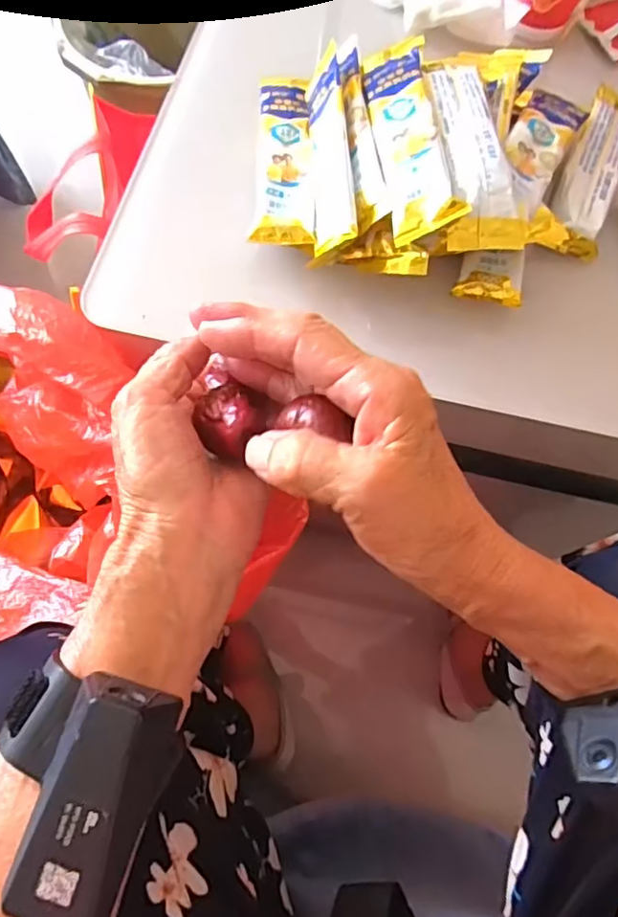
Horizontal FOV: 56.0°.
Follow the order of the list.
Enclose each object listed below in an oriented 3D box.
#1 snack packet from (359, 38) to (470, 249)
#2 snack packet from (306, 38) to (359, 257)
[{"bbox_3d":[0.061,-0.209,0.366,0.041,0.012,0.174,-12,62,16],"label":"snack packet"},{"bbox_3d":[0.016,-0.203,0.383,0.018,0.038,0.169,9,67,-28],"label":"snack packet"}]

